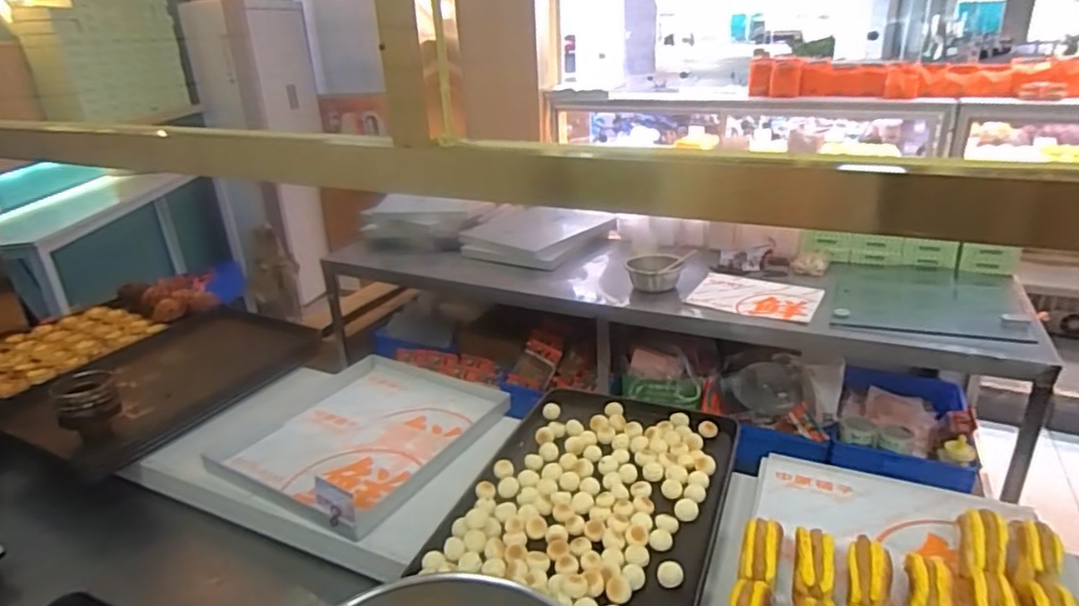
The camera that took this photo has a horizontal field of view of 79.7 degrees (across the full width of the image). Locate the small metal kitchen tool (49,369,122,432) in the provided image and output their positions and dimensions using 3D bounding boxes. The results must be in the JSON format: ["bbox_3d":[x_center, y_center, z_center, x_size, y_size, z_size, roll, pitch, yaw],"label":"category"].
[{"bbox_3d":[-0.872,0.184,1.246,0.106,0.084,0.085,-19,29,-32],"label":"small metal kitchen tool"}]

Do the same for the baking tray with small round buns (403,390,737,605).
[{"bbox_3d":[0.093,0.315,1.076,0.395,0.032,0.574,8,26,21],"label":"baking tray with small round buns"}]

